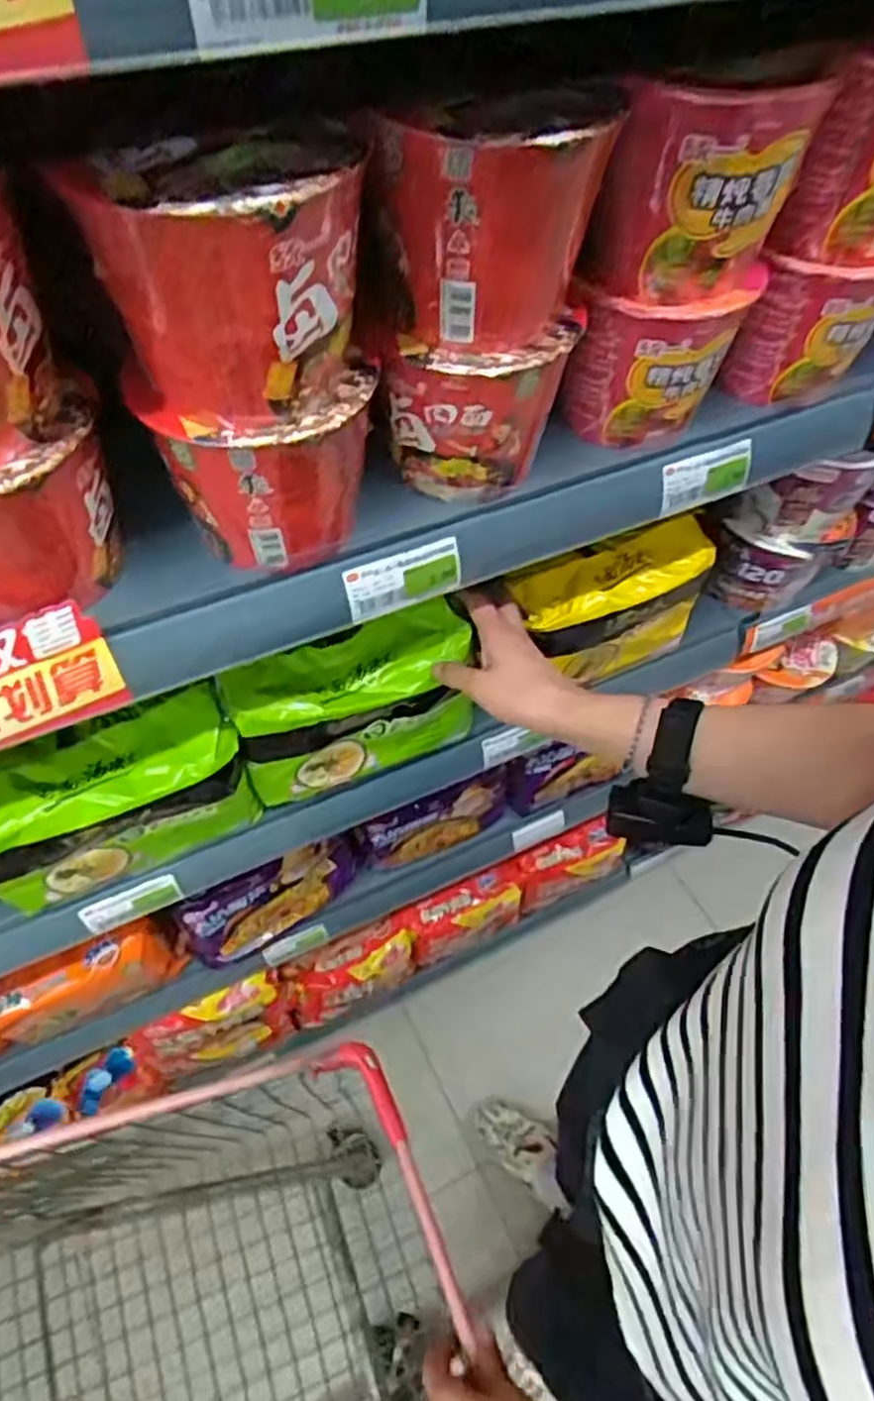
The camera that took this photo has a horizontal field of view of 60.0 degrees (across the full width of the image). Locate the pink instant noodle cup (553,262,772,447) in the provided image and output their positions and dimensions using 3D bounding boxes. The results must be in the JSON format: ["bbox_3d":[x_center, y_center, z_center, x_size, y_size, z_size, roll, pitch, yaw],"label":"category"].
[{"bbox_3d":[0.147,-0.238,0.513,0.097,0.100,0.096,1,56,-1],"label":"pink instant noodle cup"}]

